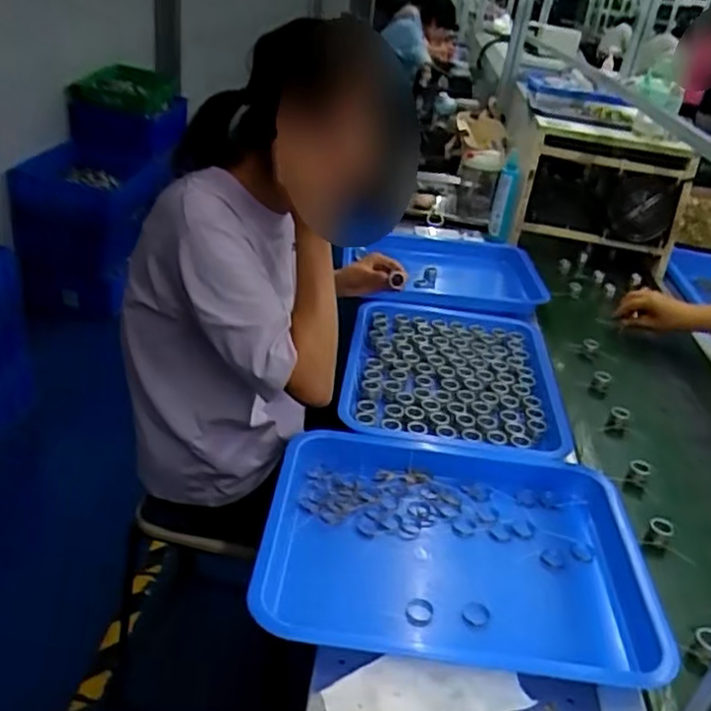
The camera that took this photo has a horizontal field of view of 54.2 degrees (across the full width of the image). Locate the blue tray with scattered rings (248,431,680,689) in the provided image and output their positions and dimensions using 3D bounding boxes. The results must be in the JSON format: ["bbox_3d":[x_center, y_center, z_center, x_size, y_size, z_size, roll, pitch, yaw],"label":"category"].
[{"bbox_3d":[0.097,0.193,0.706,0.382,0.038,0.289,7,30,-1],"label":"blue tray with scattered rings"}]

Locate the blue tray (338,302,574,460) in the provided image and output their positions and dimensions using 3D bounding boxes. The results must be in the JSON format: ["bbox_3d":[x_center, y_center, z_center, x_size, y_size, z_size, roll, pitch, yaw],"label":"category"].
[{"bbox_3d":[0.143,0.015,1.009,0.298,0.042,0.404,9,30,1],"label":"blue tray"}]

